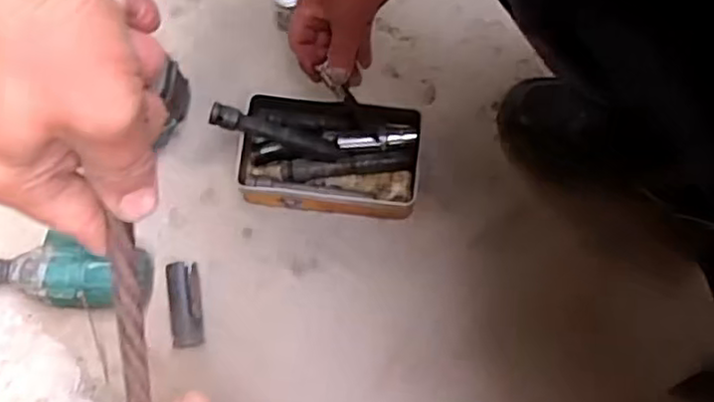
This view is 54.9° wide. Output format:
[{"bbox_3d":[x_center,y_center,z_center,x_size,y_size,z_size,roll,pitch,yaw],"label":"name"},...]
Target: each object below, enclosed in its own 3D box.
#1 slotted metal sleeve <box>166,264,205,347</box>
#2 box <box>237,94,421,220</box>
[{"bbox_3d":[-0.158,0.093,0.629,0.028,0.027,0.077,-9,74,-3],"label":"slotted metal sleeve"},{"bbox_3d":[-0.027,-0.045,0.660,0.168,0.058,0.103,9,74,2],"label":"box"}]

